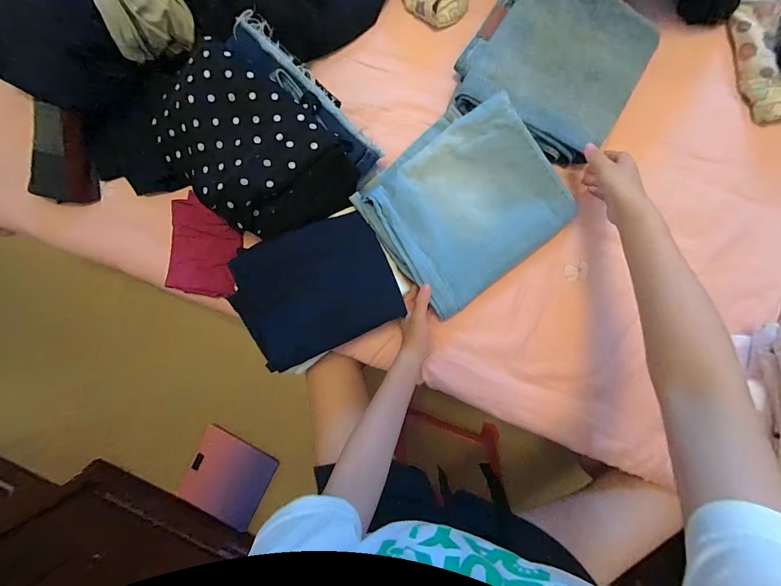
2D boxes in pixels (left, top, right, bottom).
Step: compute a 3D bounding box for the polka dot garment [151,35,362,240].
[{"bbox_3d":[-0.197,-0.201,0.501,0.270,0.085,0.194,42,94,3],"label":"polka dot garment"}]

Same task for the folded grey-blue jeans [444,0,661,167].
[{"bbox_3d":[0.241,-0.342,0.515,0.240,0.050,0.231,29,93,4],"label":"folded grey-blue jeans"}]

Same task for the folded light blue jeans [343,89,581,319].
[{"bbox_3d":[0.107,-0.140,0.529,0.258,0.060,0.253,-37,87,4],"label":"folded light blue jeans"}]

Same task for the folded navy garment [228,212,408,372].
[{"bbox_3d":[-0.110,-0.008,0.513,0.219,0.022,0.182,-23,84,-10],"label":"folded navy garment"}]

